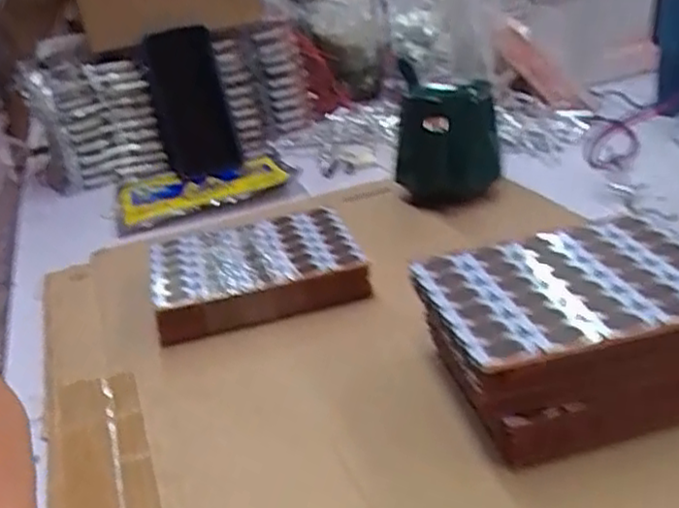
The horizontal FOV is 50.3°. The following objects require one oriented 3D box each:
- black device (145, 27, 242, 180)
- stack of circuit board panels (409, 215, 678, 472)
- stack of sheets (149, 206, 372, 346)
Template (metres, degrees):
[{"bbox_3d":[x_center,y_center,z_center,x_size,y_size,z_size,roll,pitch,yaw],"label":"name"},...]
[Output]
[{"bbox_3d":[-0.172,-0.172,0.839,0.082,0.172,0.018,-14,3,7],"label":"black device"},{"bbox_3d":[0.130,0.041,0.394,0.159,0.066,0.117,-11,26,-7],"label":"stack of circuit board panels"},{"bbox_3d":[-0.062,0.014,0.544,0.148,0.034,0.118,-12,27,-7],"label":"stack of sheets"}]

